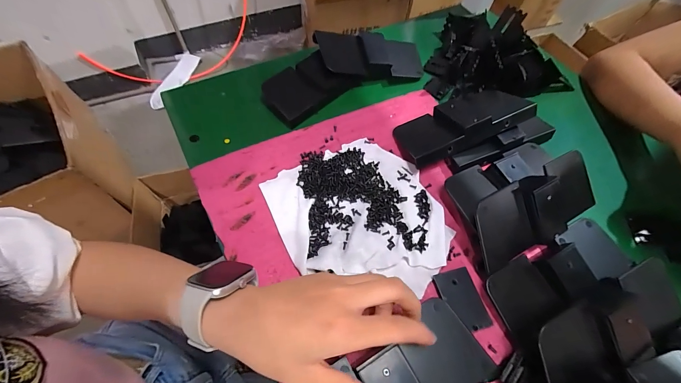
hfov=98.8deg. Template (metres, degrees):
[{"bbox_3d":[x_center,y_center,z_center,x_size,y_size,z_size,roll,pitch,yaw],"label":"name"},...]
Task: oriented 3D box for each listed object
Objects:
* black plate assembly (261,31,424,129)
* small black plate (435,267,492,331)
[{"bbox_3d":[0.006,-0.178,0.419,0.239,0.038,0.113,-30,67,-19],"label":"black plate assembly"},{"bbox_3d":[0.115,0.102,0.277,0.035,0.006,0.055,-16,65,-3],"label":"small black plate"}]

